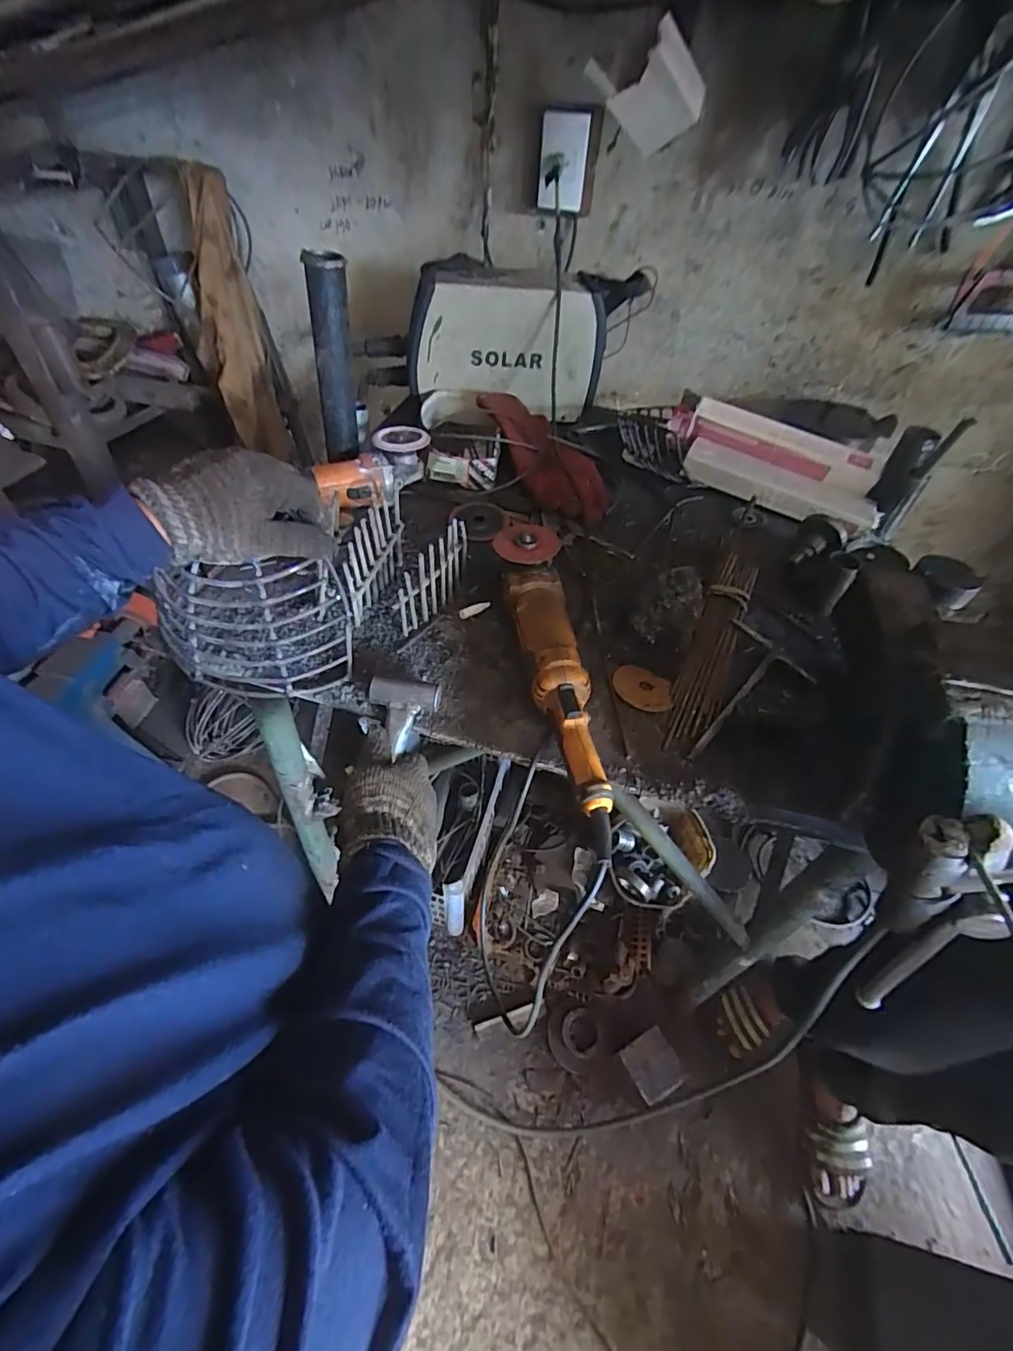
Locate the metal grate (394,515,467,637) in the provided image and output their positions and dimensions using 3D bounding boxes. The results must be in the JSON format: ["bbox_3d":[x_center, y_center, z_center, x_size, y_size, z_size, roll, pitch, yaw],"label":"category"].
[{"bbox_3d":[-0.092,-0.126,0.668,0.026,0.094,0.139,21,50,16],"label":"metal grate"}]

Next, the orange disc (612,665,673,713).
[{"bbox_3d":[0.157,0.016,0.630,0.072,0.004,0.055,24,51,18],"label":"orange disc"}]

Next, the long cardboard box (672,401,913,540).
[{"bbox_3d":[0.435,-0.351,0.895,0.357,0.094,0.126,26,51,19],"label":"long cardboard box"}]

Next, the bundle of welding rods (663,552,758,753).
[{"bbox_3d":[0.255,-0.042,0.665,0.057,0.034,0.339,21,50,15],"label":"bundle of welding rods"}]

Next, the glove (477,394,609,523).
[{"bbox_3d":[0.072,-0.378,0.917,0.142,0.070,0.335,-15,50,-16],"label":"glove"}]

